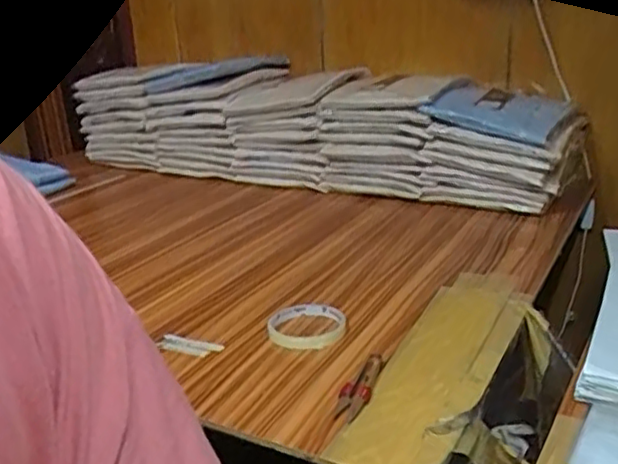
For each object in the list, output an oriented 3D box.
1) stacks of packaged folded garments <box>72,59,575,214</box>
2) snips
[{"bbox_3d":[-0.019,-0.215,1.319,1.009,0.224,0.234,9,22,31],"label":"stacks of packaged folded garments"},{"bbox_3d":[0.049,0.145,0.618,0.028,0.006,0.102,6,21,25],"label":"snips"}]

